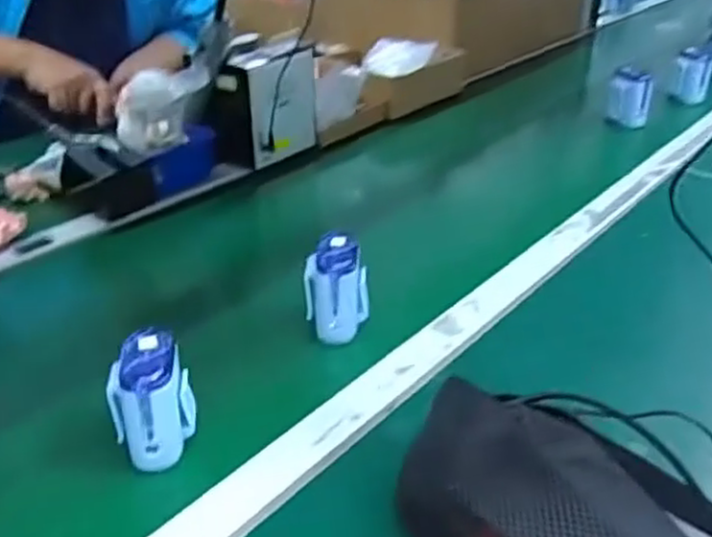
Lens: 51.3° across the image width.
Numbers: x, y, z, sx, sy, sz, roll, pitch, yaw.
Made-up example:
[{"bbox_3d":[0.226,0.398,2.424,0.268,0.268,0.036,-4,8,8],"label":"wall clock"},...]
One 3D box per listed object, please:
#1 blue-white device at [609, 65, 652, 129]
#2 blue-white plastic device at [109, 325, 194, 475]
[{"bbox_3d":[0.439,-0.274,1.186,0.064,0.084,0.038,13,33,23],"label":"blue-white device"},{"bbox_3d":[-0.152,0.095,0.549,0.059,0.079,0.065,-11,32,-16],"label":"blue-white plastic device"}]

